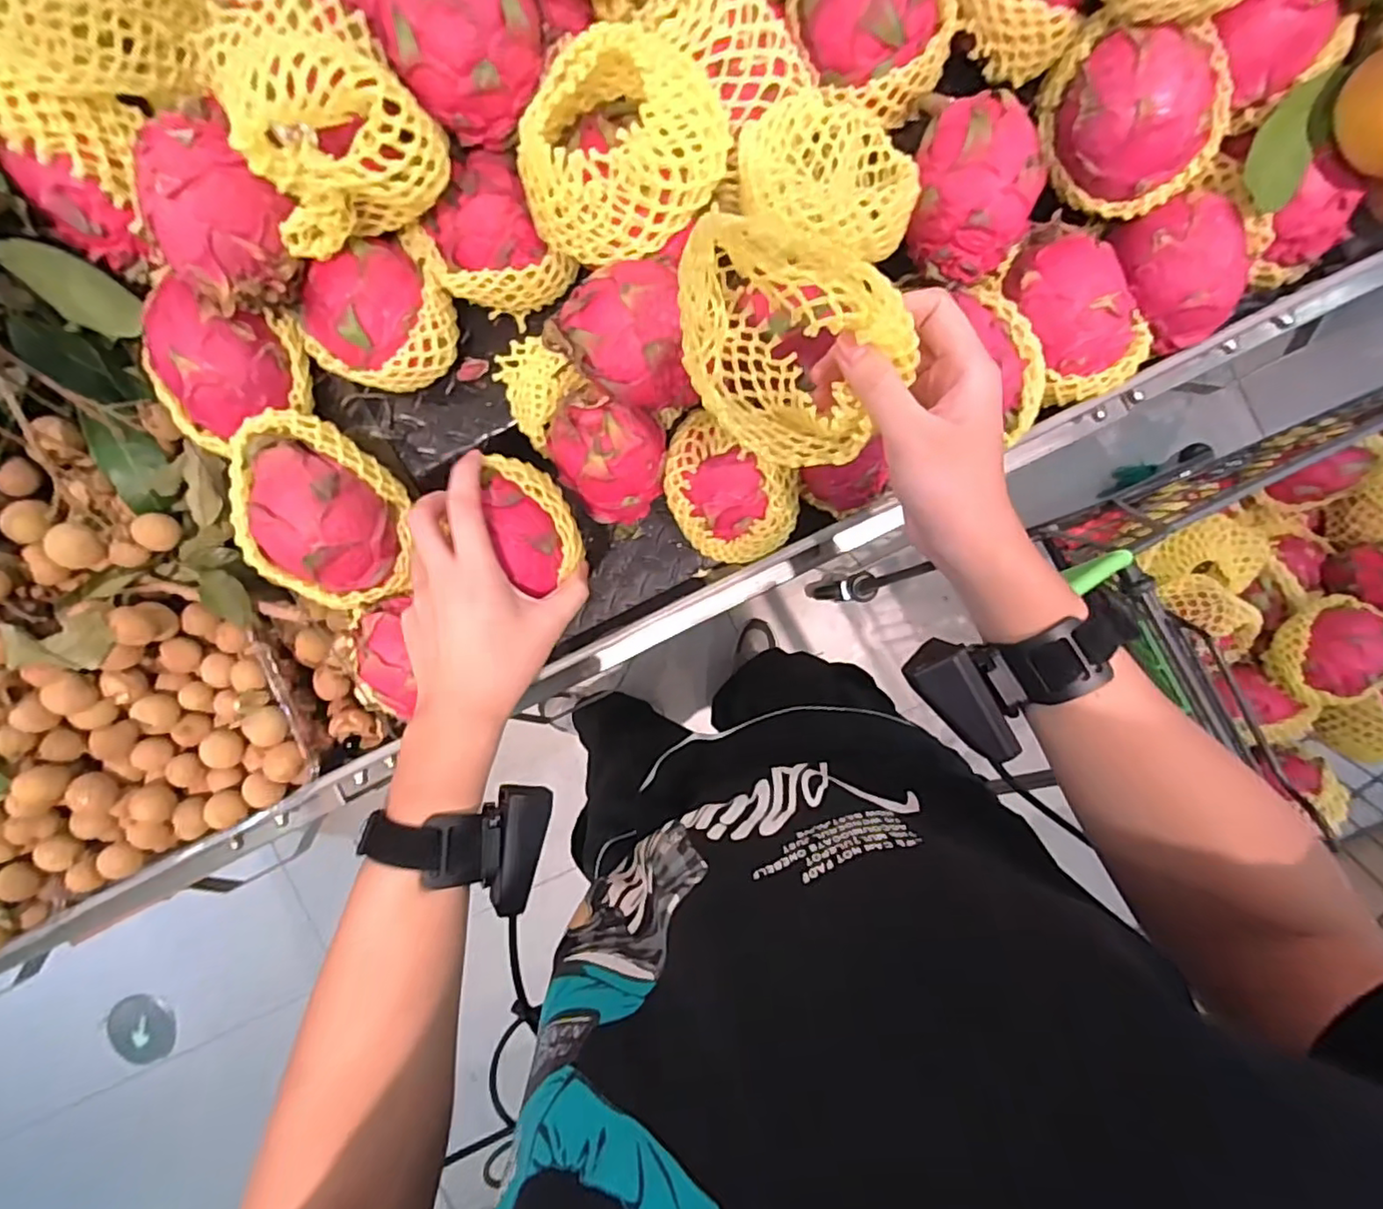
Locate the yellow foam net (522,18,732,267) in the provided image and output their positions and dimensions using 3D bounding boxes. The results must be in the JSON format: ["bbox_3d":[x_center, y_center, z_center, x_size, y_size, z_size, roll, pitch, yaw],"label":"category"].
[{"bbox_3d":[-0.042,-0.256,0.354,0.106,0.062,0.102,0,92,3],"label":"yellow foam net"}]

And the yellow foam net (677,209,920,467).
[{"bbox_3d":[0.044,-0.122,0.305,0.108,0.076,0.085,28,93,1],"label":"yellow foam net"}]

